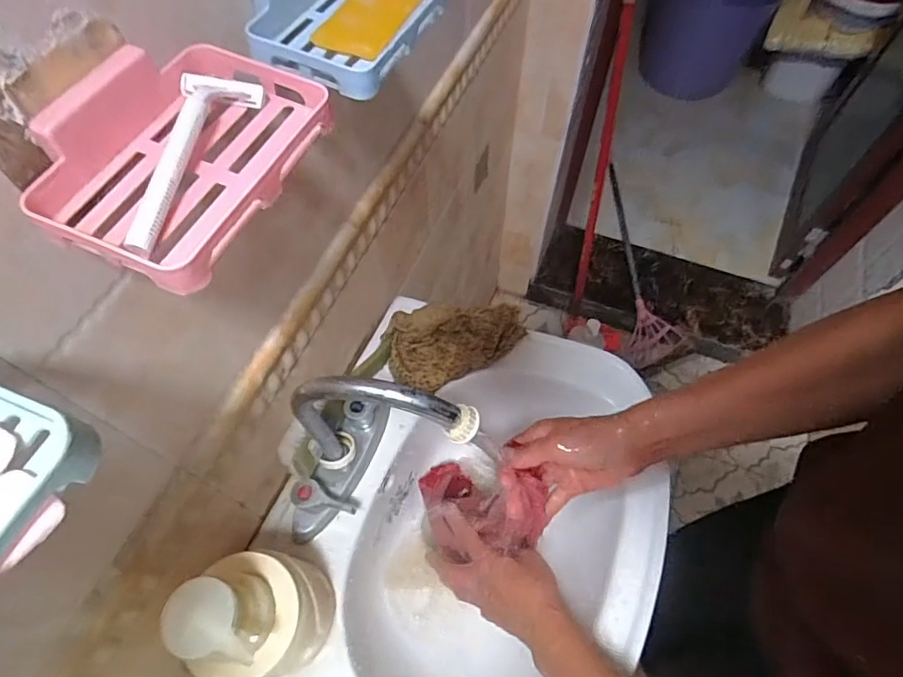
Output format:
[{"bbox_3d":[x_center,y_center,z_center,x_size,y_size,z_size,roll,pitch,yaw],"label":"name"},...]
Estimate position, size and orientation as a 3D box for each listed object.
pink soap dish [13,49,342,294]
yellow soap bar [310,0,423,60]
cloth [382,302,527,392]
[{"bbox_3d":[-0.117,-0.086,0.227,0.082,0.037,0.126,20,63,11],"label":"pink soap dish"},{"bbox_3d":[-0.049,-0.202,0.317,0.038,0.012,0.083,18,62,10],"label":"yellow soap bar"},{"bbox_3d":[0.004,-0.003,0.627,0.166,0.040,0.100,-21,63,-11],"label":"cloth"}]

